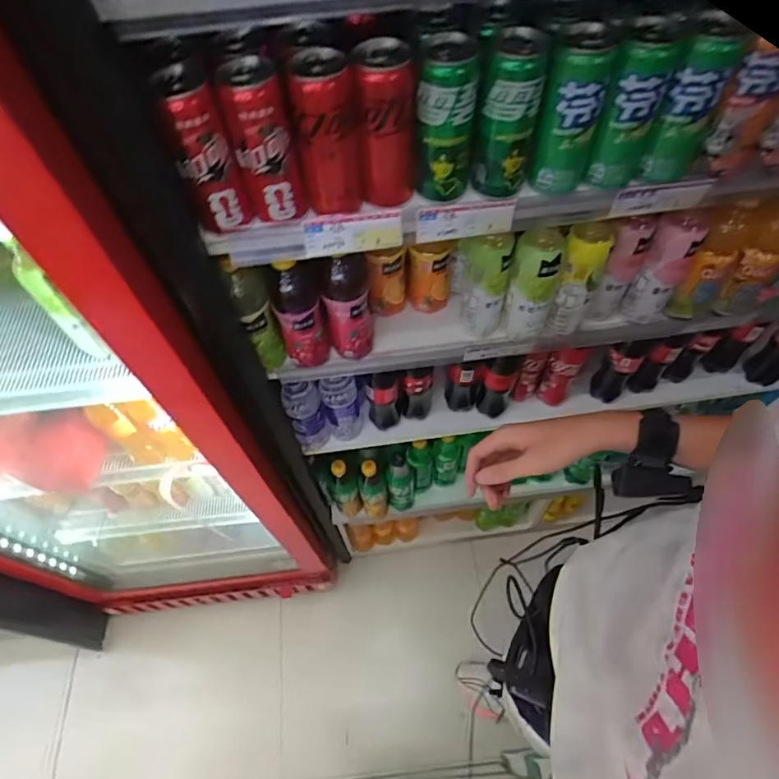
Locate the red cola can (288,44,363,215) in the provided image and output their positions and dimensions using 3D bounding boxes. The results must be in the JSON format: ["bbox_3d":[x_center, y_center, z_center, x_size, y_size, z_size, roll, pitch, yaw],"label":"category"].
[{"bbox_3d":[-0.059,-0.242,0.505,0.057,0.141,0.054,-10,58,-3],"label":"red cola can"}]

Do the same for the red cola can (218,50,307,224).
[{"bbox_3d":[-0.122,-0.241,0.502,0.053,0.131,0.068,-15,58,-6],"label":"red cola can"}]

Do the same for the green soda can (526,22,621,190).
[{"bbox_3d":[0.178,-0.263,0.505,0.051,0.135,0.057,20,61,15],"label":"green soda can"}]

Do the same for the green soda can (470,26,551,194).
[{"bbox_3d":[0.116,-0.268,0.511,0.051,0.141,0.063,7,59,8],"label":"green soda can"}]

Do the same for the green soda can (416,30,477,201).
[{"bbox_3d":[0.055,-0.262,0.509,0.052,0.139,0.052,4,58,6],"label":"green soda can"}]

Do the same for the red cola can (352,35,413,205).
[{"bbox_3d":[-0.004,-0.256,0.508,0.051,0.139,0.054,-6,58,0],"label":"red cola can"}]

